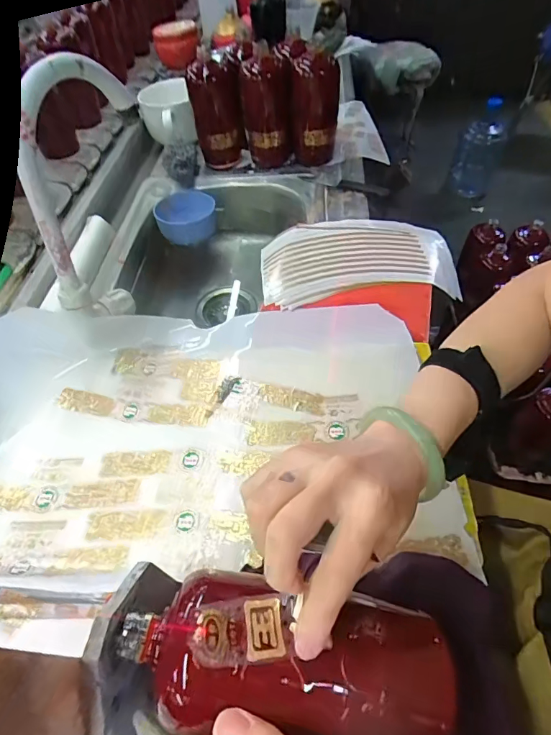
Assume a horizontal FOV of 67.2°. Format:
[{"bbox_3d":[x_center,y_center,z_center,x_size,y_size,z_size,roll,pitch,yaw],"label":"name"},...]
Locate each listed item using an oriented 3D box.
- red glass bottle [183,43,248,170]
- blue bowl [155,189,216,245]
[{"bbox_3d":[-0.109,-0.476,0.767,0.087,0.175,0.086,-9,53,-4],"label":"red glass bottle"},{"bbox_3d":[-0.165,-0.278,0.765,0.104,0.049,0.095,-1,53,2],"label":"blue bowl"}]

